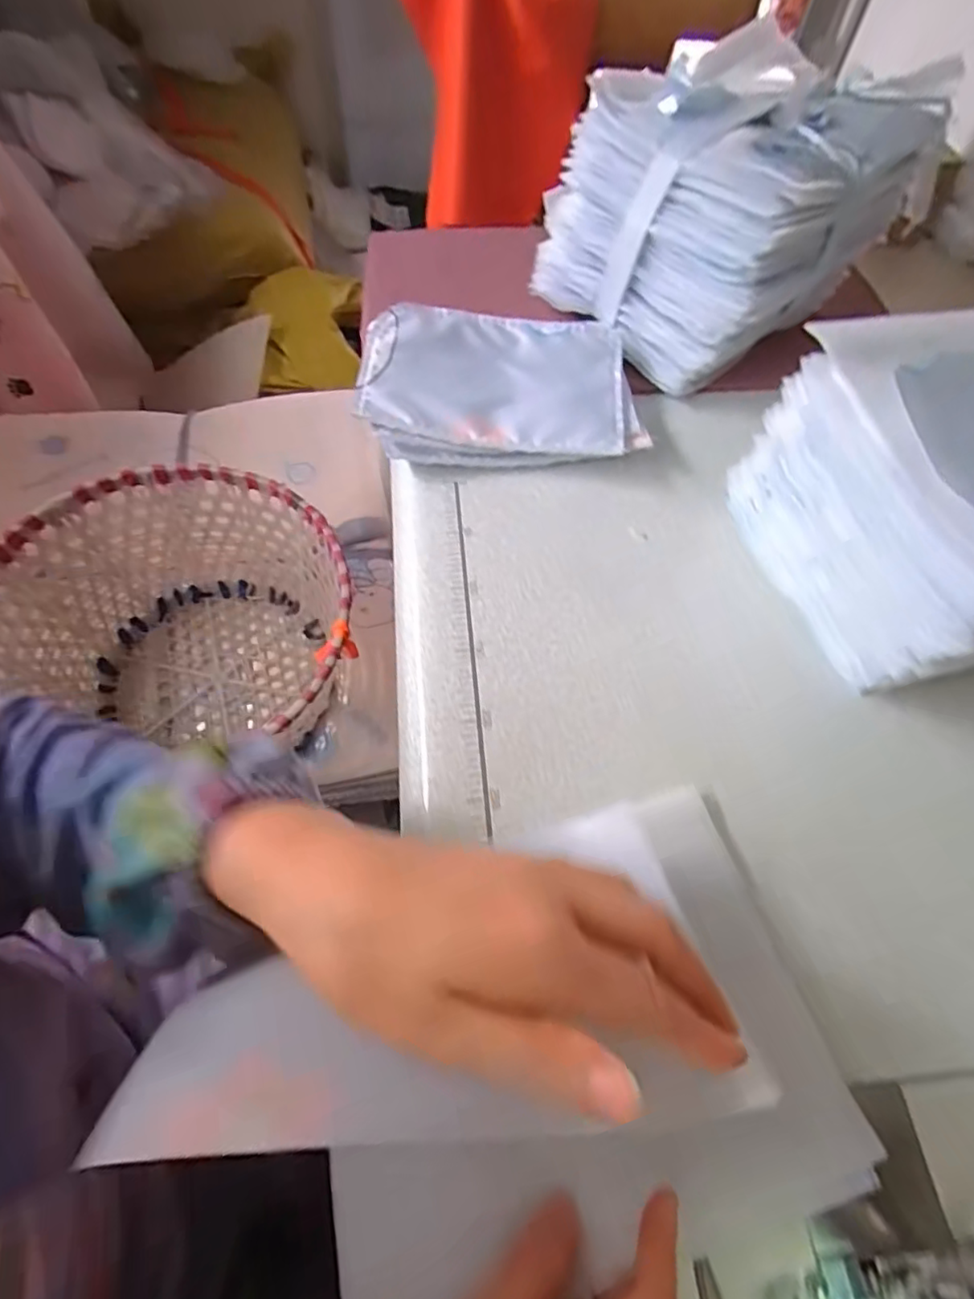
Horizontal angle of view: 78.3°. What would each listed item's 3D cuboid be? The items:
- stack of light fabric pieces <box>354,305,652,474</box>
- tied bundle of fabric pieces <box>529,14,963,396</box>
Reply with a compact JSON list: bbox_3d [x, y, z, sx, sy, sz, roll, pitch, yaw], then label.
[{"bbox_3d":[0.009,-0.210,0.488,0.215,0.048,0.137,0,61,-2],"label":"stack of light fabric pieces"},{"bbox_3d":[0.206,-0.381,0.503,0.261,0.142,0.193,-38,69,-20],"label":"tied bundle of fabric pieces"}]

